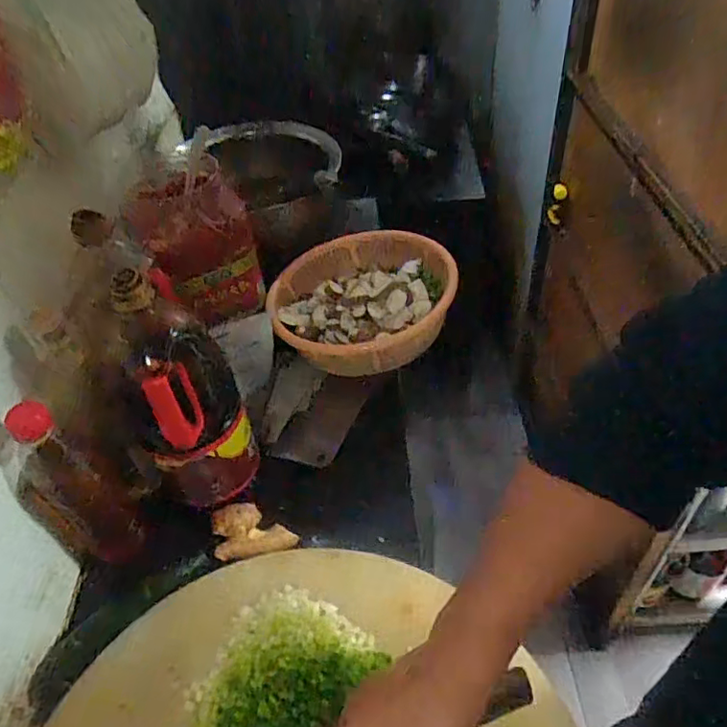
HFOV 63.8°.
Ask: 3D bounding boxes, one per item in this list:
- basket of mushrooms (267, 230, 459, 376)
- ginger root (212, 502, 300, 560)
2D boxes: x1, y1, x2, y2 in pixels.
[{"bbox_3d":[-0.002,-0.086,0.768,0.237,0.078,0.229,0,47,6],"label":"basket of mushrooms"},{"bbox_3d":[-0.118,0.174,0.621,0.081,0.022,0.060,-16,48,-9],"label":"ginger root"}]

